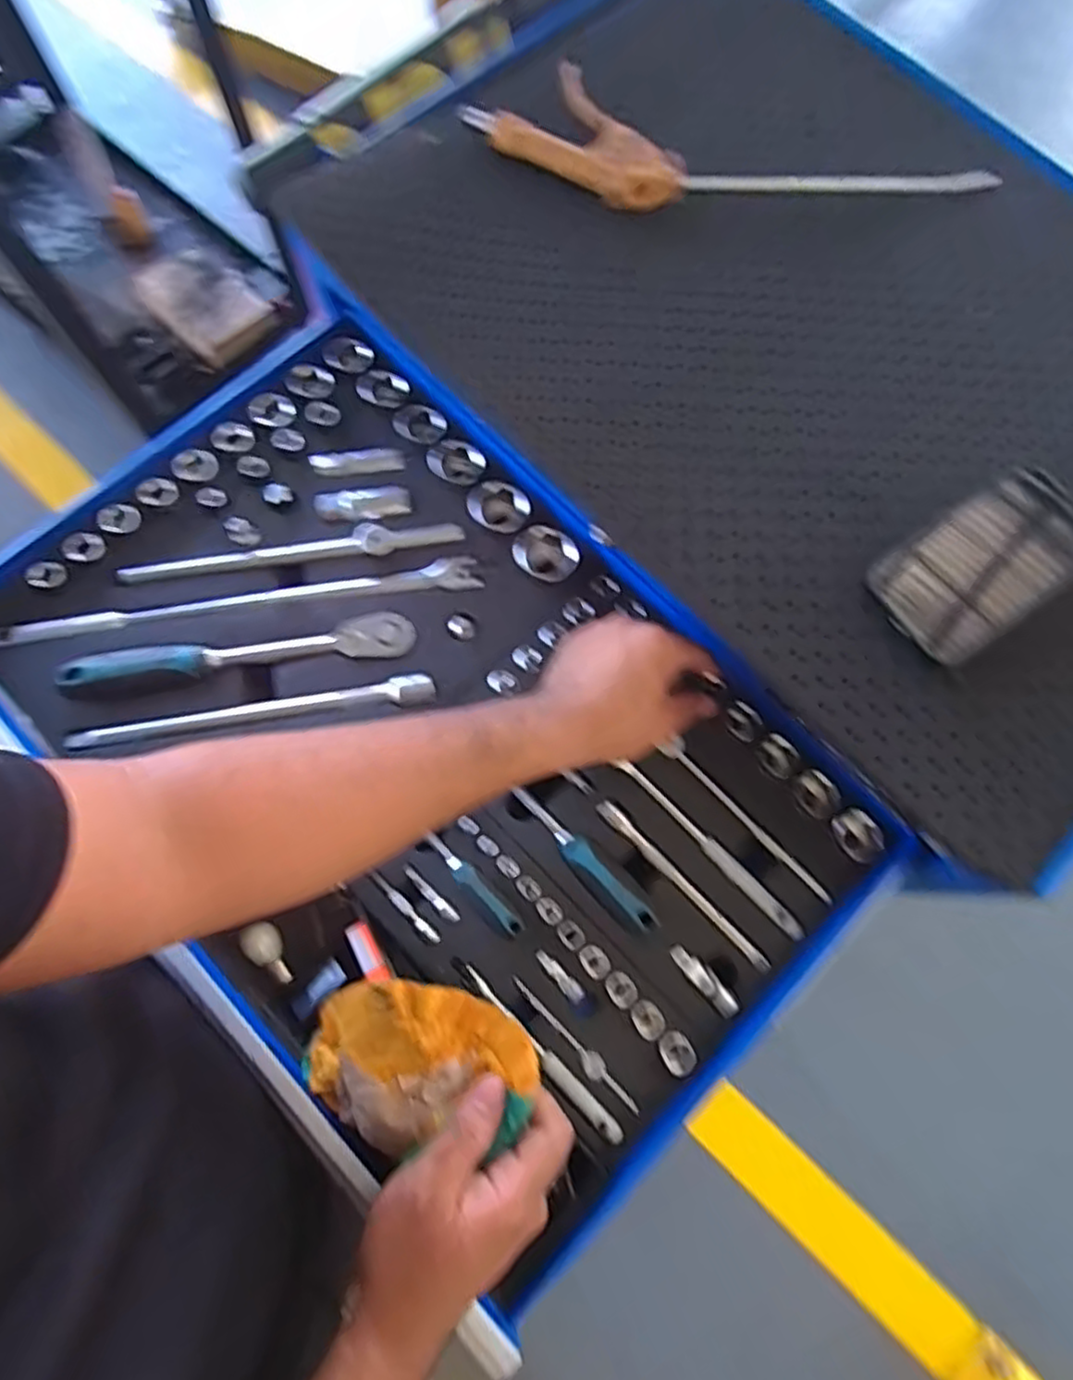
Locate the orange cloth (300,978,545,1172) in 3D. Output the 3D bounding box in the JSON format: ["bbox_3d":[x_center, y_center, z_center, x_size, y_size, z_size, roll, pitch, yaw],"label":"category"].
[{"bbox_3d":[-0.069,0.215,0.407,0.129,0.060,0.091,16,76,3],"label":"orange cloth"}]

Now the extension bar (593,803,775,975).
[{"bbox_3d":[0.097,0.130,0.483,0.012,0.011,0.147,-43,80,-11],"label":"extension bar"}]

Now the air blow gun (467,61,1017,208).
[{"bbox_3d":[0.149,-0.402,0.547,0.406,0.022,0.118,12,76,2],"label":"air blow gun"}]

